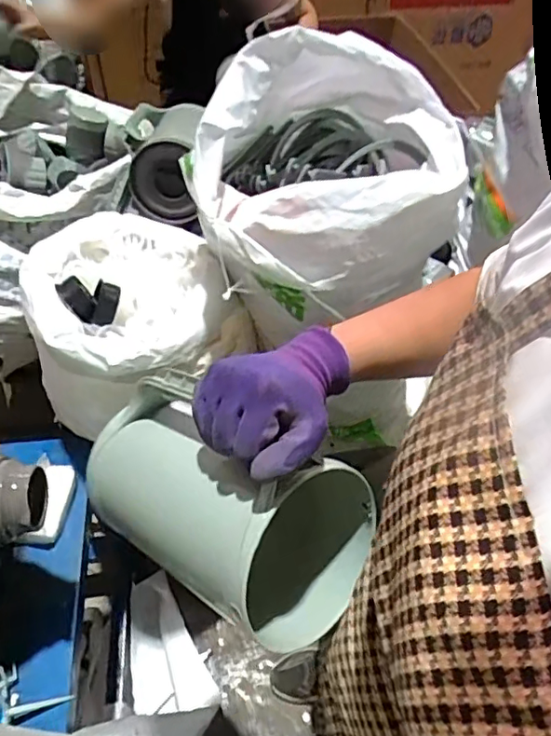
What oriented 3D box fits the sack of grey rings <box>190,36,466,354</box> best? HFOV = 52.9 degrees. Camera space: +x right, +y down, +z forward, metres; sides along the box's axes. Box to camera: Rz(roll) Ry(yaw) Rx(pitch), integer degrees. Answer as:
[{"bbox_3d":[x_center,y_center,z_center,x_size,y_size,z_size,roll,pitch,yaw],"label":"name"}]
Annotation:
[{"bbox_3d":[0.076,-0.237,0.785,0.324,0.331,0.346,18,54,10],"label":"sack of grey rings"}]

